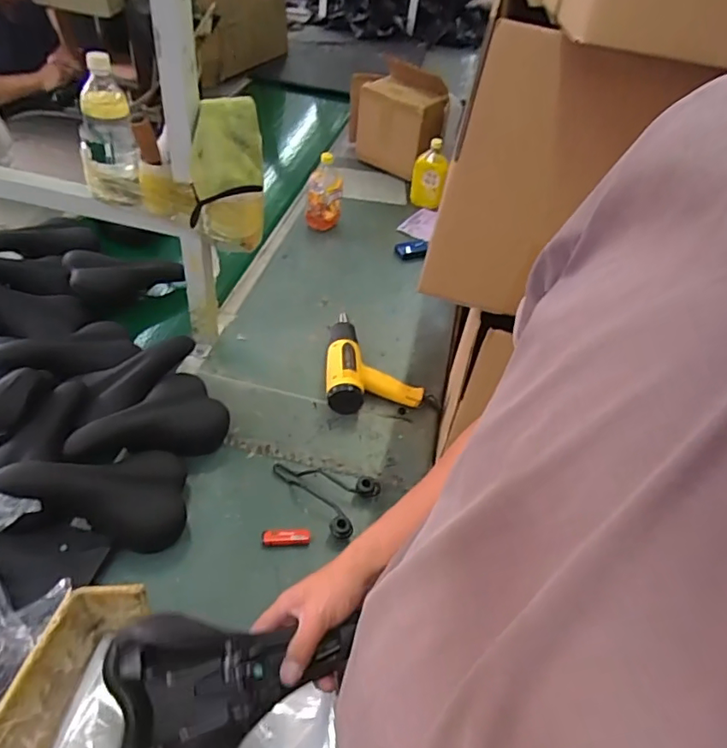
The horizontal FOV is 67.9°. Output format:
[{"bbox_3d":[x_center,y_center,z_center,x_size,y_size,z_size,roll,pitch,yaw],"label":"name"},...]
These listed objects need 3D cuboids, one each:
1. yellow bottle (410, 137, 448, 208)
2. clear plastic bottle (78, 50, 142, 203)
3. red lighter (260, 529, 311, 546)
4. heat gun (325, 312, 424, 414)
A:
[{"bbox_3d":[0.196,-0.595,1.626,0.100,0.182,0.078,11,43,4],"label":"yellow bottle"},{"bbox_3d":[-0.417,-0.387,0.873,0.091,0.206,0.099,-13,48,-22],"label":"clear plastic bottle"},{"bbox_3d":[-0.122,0.256,0.851,0.075,0.012,0.026,1,44,-7],"label":"red lighter"},{"bbox_3d":[0.019,-0.027,1.133,0.199,0.071,0.252,2,44,-6],"label":"heat gun"}]

